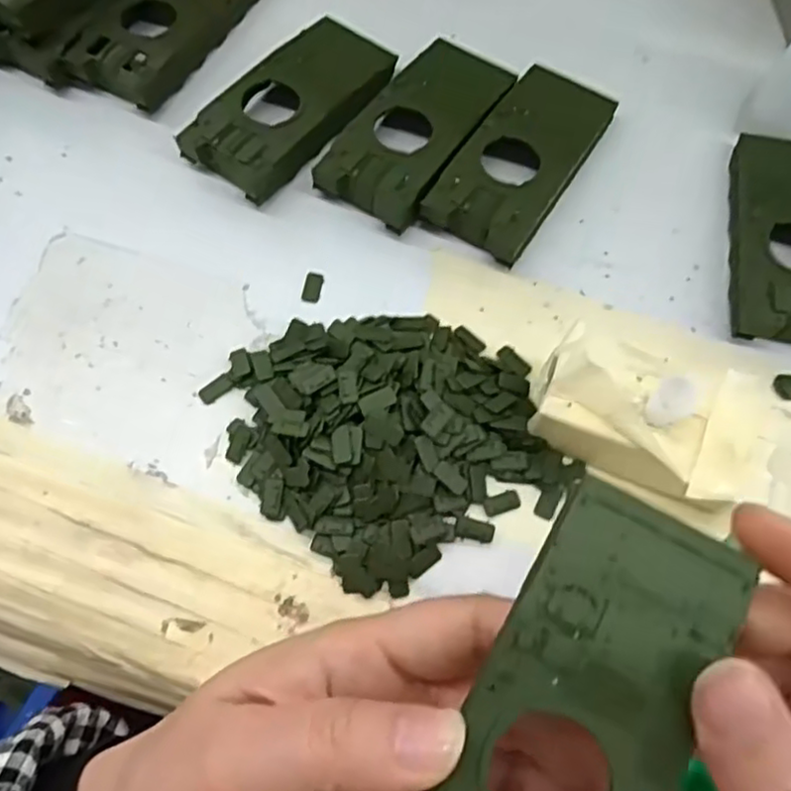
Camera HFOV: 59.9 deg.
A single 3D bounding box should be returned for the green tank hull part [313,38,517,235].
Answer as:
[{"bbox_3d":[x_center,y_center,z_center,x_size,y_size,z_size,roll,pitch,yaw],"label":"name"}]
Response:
[{"bbox_3d":[0.012,-0.121,0.313,0.046,0.021,0.105,30,70,11],"label":"green tank hull part"}]

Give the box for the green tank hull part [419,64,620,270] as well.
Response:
[{"bbox_3d":[0.057,-0.105,0.307,0.045,0.022,0.104,30,70,11],"label":"green tank hull part"}]

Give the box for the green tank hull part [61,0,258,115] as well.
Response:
[{"bbox_3d":[-0.110,-0.183,0.335,0.052,0.021,0.101,26,69,10],"label":"green tank hull part"}]

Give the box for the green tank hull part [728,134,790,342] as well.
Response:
[{"bbox_3d":[0.170,-0.067,0.293,0.050,0.020,0.108,10,68,3],"label":"green tank hull part"}]

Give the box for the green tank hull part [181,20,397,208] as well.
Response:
[{"bbox_3d":[-0.044,-0.134,0.317,0.053,0.021,0.105,33,71,12],"label":"green tank hull part"}]

